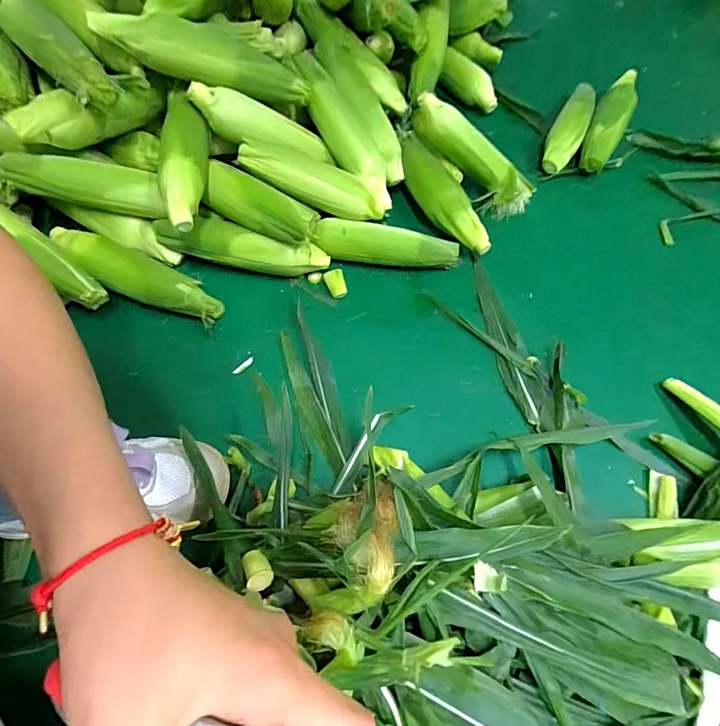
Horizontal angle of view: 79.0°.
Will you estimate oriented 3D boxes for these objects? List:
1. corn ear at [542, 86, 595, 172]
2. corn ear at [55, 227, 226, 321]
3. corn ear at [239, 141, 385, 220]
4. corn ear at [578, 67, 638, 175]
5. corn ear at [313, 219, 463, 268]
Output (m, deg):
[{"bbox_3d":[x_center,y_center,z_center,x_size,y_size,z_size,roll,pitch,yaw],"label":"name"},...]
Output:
[{"bbox_3d":[0.369,-0.419,0.758,0.055,0.054,0.225,27,65,10],"label":"corn ear"},{"bbox_3d":[-0.286,-0.107,0.565,0.225,0.060,0.055,24,65,8],"label":"corn ear"},{"bbox_3d":[-0.060,-0.244,0.577,0.191,0.045,0.048,19,63,-11],"label":"corn ear"},{"bbox_3d":[0.444,-0.437,0.772,0.057,0.051,0.265,28,66,10],"label":"corn ear"},{"bbox_3d":[0.037,-0.165,0.611,0.198,0.062,0.044,1,64,-3],"label":"corn ear"}]

